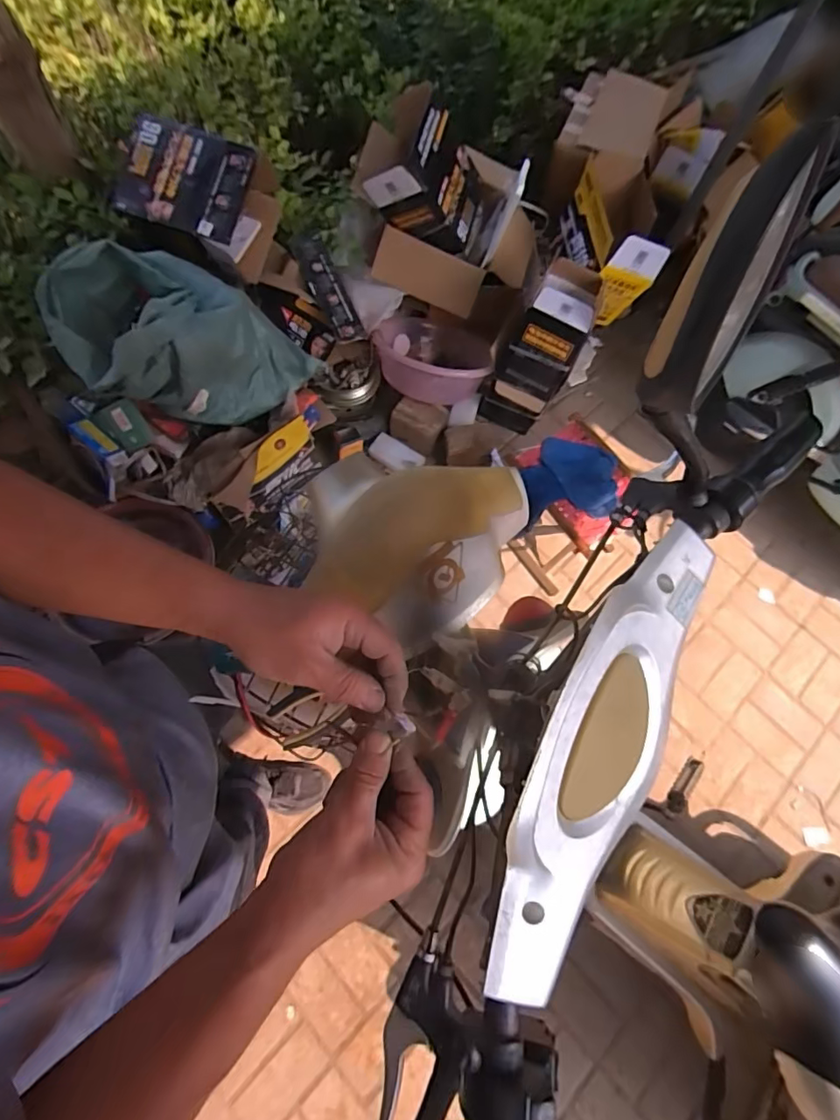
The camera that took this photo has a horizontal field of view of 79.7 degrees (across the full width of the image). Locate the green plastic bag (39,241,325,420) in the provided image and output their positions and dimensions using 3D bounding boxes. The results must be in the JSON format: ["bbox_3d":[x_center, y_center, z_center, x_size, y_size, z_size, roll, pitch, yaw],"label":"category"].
[{"bbox_3d":[-0.538,-0.524,1.186,0.502,0.327,0.300,-26,74,-12],"label":"green plastic bag"}]

